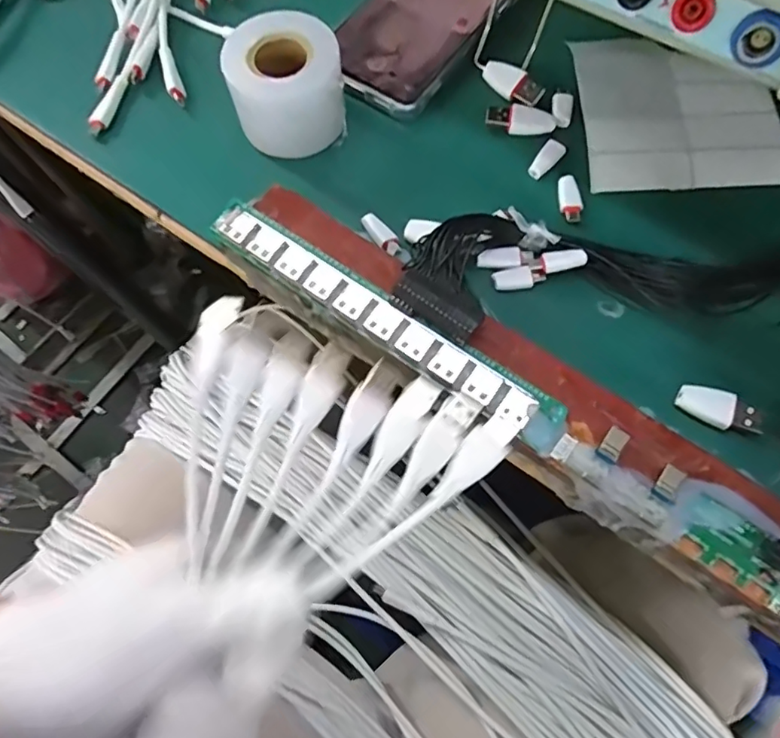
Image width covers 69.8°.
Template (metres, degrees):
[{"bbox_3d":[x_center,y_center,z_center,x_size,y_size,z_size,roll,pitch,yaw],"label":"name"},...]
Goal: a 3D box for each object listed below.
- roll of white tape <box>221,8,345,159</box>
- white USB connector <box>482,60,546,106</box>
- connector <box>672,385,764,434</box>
[{"bbox_3d":[-0.054,-0.149,0.293,0.056,0.043,0.051,-1,71,2],"label":"roll of white tape"},{"bbox_3d":[0.067,-0.160,0.311,0.018,0.004,0.036,-41,74,-11],"label":"white USB connector"},{"bbox_3d":[0.143,0.018,0.245,0.033,0.010,0.016,22,73,9],"label":"connector"}]

